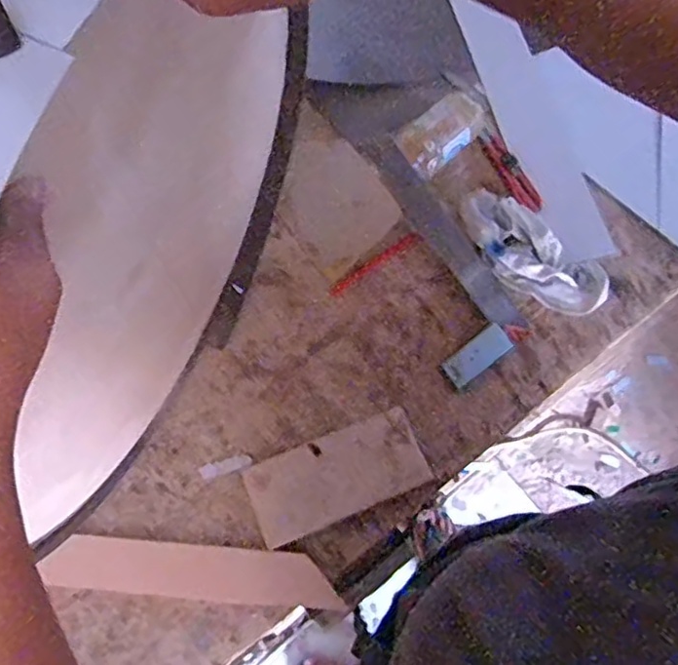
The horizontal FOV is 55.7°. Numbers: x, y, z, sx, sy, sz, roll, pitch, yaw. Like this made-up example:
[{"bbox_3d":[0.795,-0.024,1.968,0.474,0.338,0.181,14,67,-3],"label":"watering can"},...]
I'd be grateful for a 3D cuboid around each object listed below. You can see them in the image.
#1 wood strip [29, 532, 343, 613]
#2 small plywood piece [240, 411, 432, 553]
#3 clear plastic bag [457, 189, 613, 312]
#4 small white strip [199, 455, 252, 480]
[{"bbox_3d":[-0.144,0.245,0.660,0.287,0.008,0.052,6,69,-2],"label":"wood strip"},{"bbox_3d":[-0.001,0.156,0.701,0.190,0.008,0.086,-20,72,-12],"label":"small plywood piece"},{"bbox_3d":[0.229,-0.093,0.780,0.204,0.034,0.082,41,71,11],"label":"clear plastic bag"},{"bbox_3d":[-0.123,0.145,0.697,0.055,0.004,0.015,-16,72,-8],"label":"small white strip"}]

